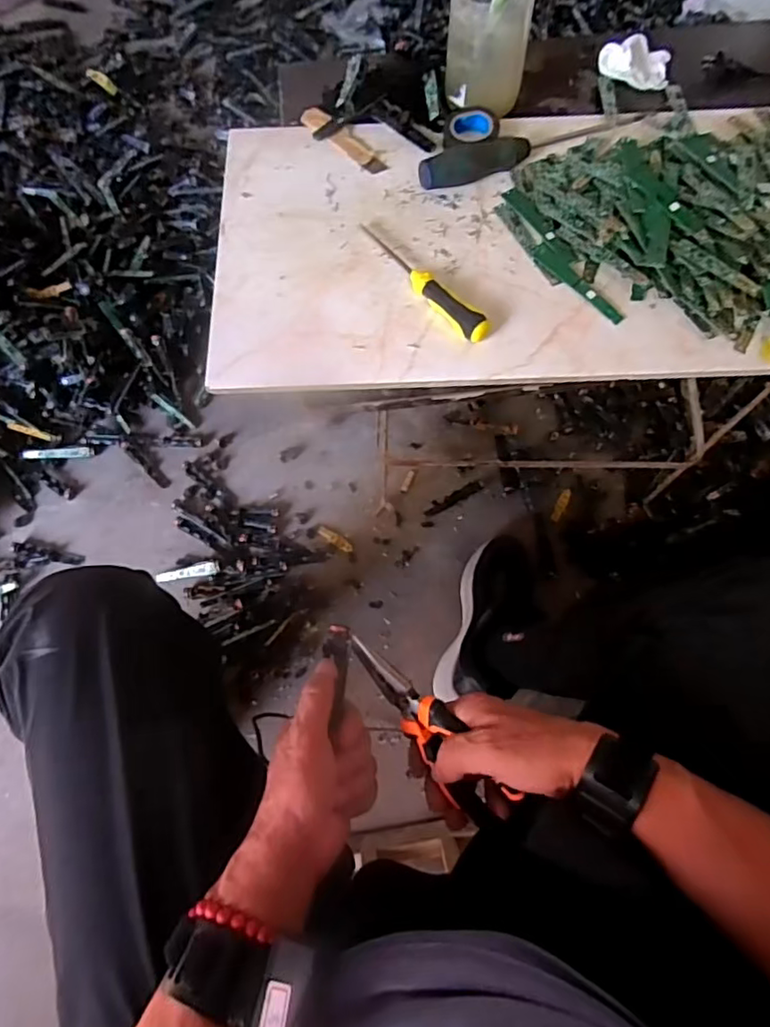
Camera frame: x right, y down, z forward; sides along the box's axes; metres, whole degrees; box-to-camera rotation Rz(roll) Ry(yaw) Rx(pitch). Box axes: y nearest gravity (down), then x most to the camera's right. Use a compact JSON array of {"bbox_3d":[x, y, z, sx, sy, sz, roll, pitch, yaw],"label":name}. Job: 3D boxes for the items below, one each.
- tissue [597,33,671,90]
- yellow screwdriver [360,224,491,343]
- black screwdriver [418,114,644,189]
[{"bbox_3d":[0.257,-0.462,0.597,0.072,0.021,0.050,23,71,9],"label":"tissue"},{"bbox_3d":[0.030,-0.197,0.494,0.019,0.020,0.152,-40,74,-14],"label":"yellow screwdriver"},{"bbox_3d":[0.133,-0.341,0.538,0.221,0.029,0.025,-25,71,-9],"label":"black screwdriver"}]

